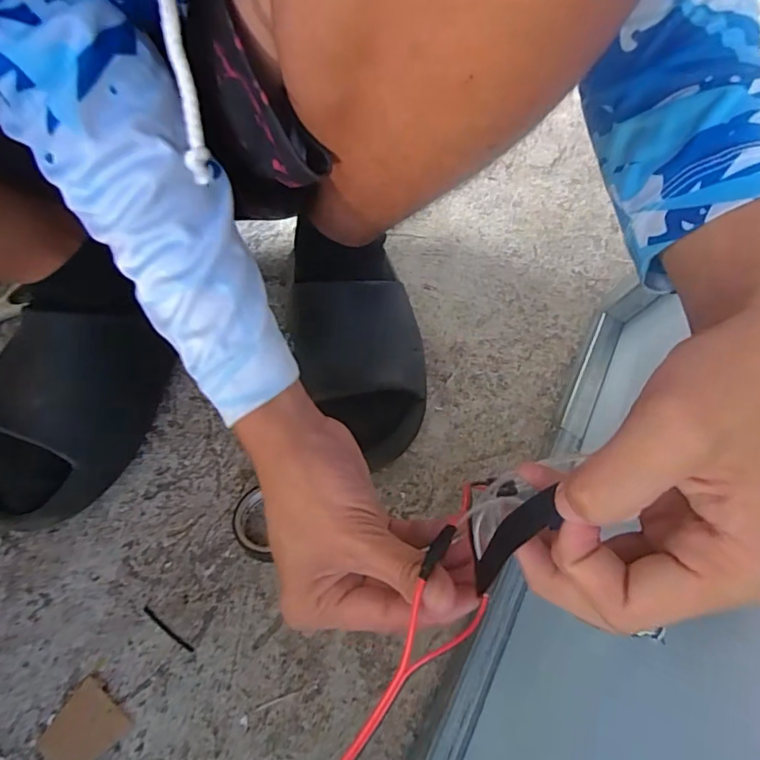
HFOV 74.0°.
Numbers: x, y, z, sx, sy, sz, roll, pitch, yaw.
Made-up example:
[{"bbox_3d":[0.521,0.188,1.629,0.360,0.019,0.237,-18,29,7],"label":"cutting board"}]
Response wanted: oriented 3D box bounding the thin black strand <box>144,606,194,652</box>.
[{"bbox_3d":[-0.137,0.161,0.325,0.045,0.004,0.004,31,60,18],"label":"thin black strand"}]

